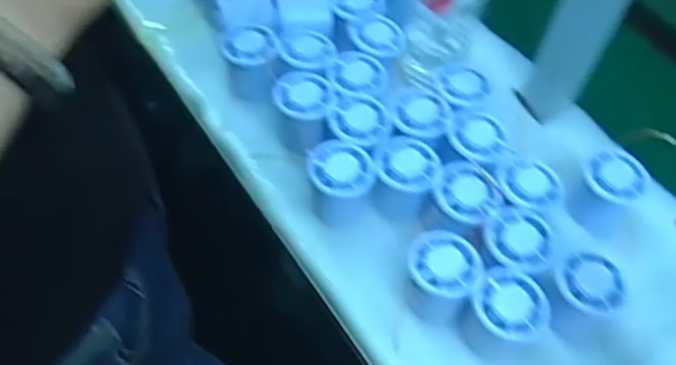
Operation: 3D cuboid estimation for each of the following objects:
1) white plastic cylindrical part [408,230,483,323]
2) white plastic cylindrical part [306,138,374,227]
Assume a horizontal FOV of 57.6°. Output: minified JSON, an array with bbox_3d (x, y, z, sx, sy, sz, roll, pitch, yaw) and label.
[{"bbox_3d":[0.082,0.077,0.501,0.055,0.053,0.055,1,56,-2],"label":"white plastic cylindrical part"},{"bbox_3d":[0.001,0.001,0.549,0.054,0.052,0.055,1,56,-2],"label":"white plastic cylindrical part"}]

